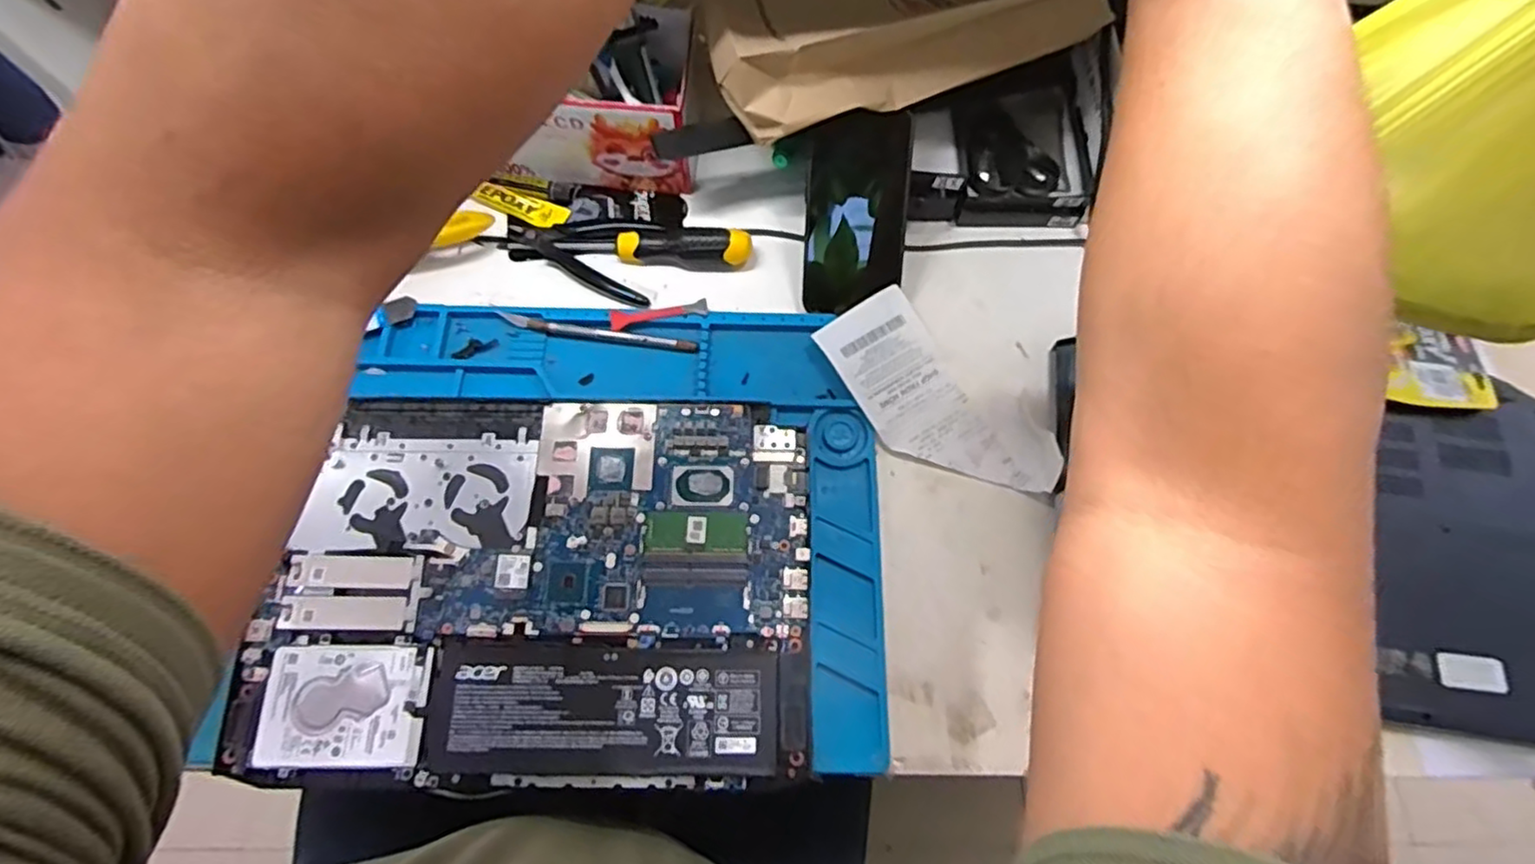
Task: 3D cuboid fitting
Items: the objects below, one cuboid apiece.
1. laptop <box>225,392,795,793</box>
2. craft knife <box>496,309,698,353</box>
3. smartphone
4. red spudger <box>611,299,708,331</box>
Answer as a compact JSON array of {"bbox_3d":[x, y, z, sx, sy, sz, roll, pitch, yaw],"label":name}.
[{"bbox_3d":[-0.149,0.096,0.446,0.348,0.016,0.242,2,68,1],"label":"laptop"},{"bbox_3d":[-0.131,-0.076,0.520,0.153,0.008,0.010,9,68,4],"label":"craft knife"},{"bbox_3d":[0.066,-0.161,0.506,0.075,0.007,0.140,1,105,-2],"label":"smartphone"},{"bbox_3d":[-0.083,-0.090,0.521,0.073,0.009,0.014,-7,71,-6],"label":"red spudger"}]

